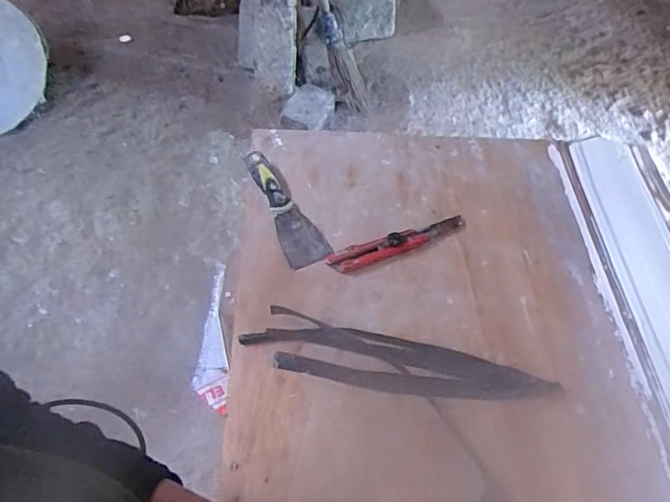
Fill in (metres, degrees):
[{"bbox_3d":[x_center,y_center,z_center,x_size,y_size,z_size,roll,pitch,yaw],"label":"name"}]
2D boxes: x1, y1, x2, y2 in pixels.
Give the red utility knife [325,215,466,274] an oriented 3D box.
[{"bbox_3d":[0.083,-0.014,0.724,0.194,0.014,0.033,-20,58,-17],"label":"red utility knife"}]

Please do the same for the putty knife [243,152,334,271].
[{"bbox_3d":[-0.062,-0.060,0.744,0.056,0.024,0.181,-17,58,-16],"label":"putty knife"}]

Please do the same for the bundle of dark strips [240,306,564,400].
[{"bbox_3d":[0.071,0.126,0.625,0.337,0.013,0.065,12,55,4],"label":"bundle of dark strips"}]

